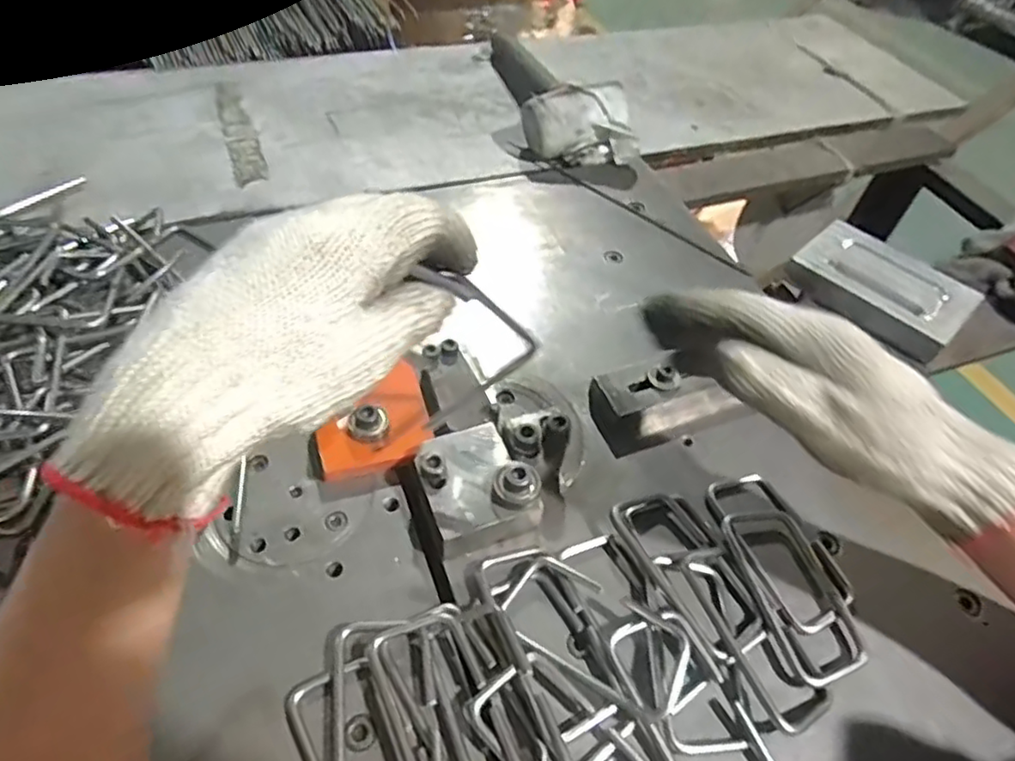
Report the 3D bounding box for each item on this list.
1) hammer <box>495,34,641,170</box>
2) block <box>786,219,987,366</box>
[{"bbox_3d":[0.027,-0.339,0.732,0.102,0.067,0.298,-22,55,-23],"label":"hammer"},{"bbox_3d":[0.336,-0.086,0.571,0.140,0.030,0.094,37,55,23],"label":"block"}]

